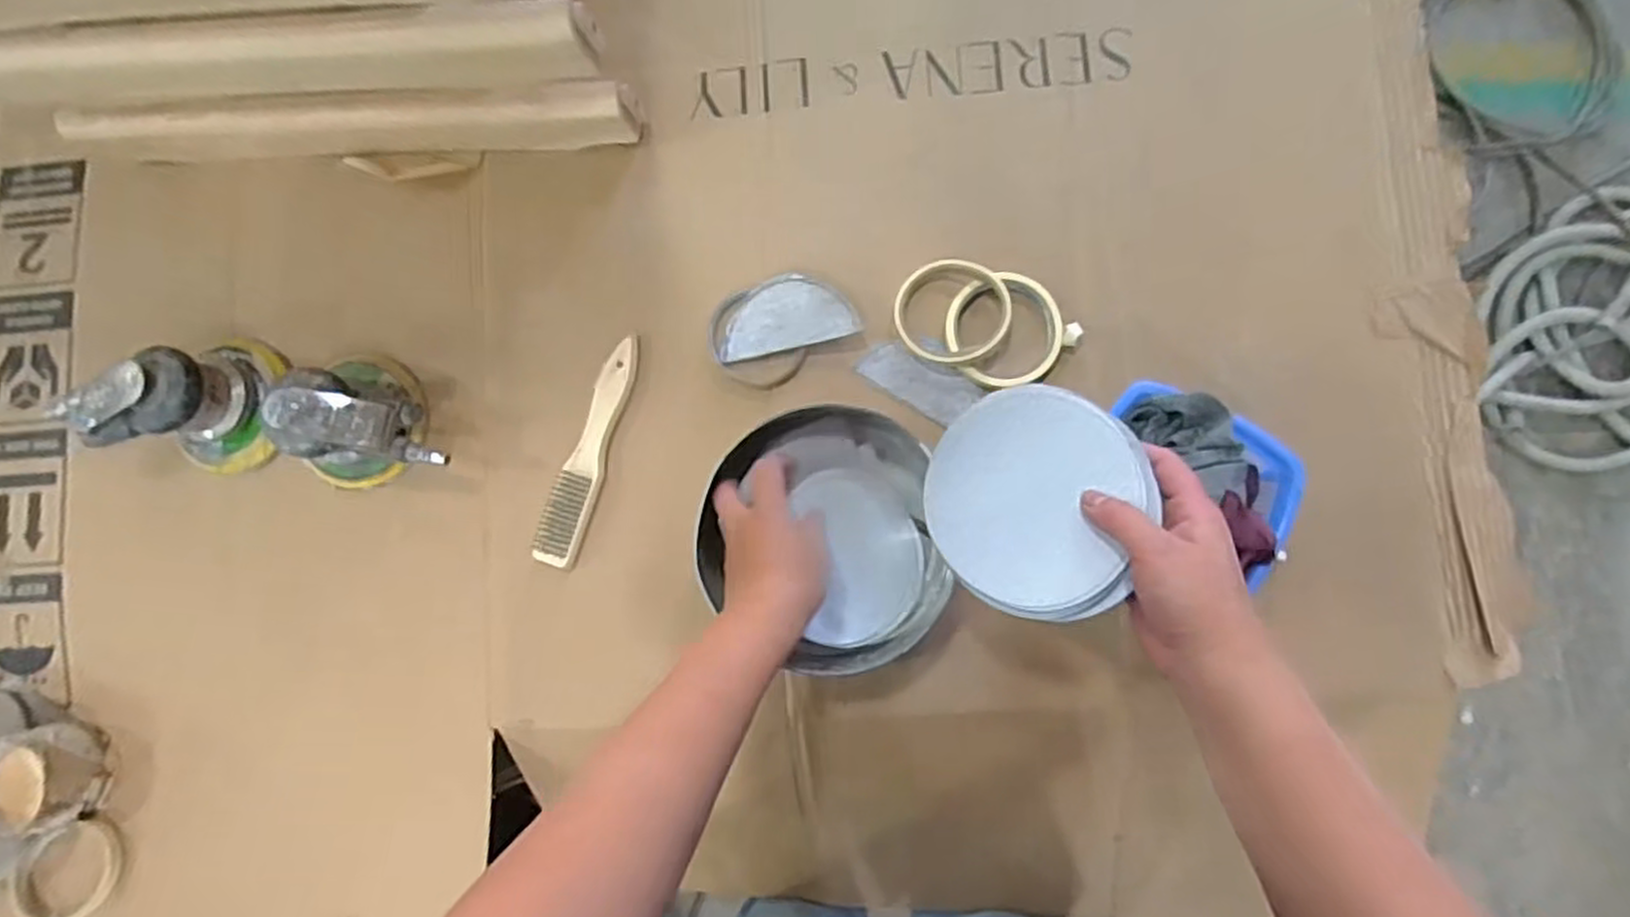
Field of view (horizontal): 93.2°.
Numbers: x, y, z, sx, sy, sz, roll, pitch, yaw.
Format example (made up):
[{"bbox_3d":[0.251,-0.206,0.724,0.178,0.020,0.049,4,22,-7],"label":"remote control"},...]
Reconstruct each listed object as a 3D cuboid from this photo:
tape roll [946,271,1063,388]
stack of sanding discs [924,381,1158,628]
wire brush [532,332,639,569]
[{"bbox_3d":[0.154,-0.104,0.625,0.092,0.022,0.089,-15,83,3],"label":"tape roll"},{"bbox_3d":[0.125,0.025,0.448,0.120,0.009,0.126,20,96,19],"label":"stack of sanding discs"},{"bbox_3d":[-0.183,-0.007,0.633,0.033,0.019,0.193,19,86,6],"label":"wire brush"}]

